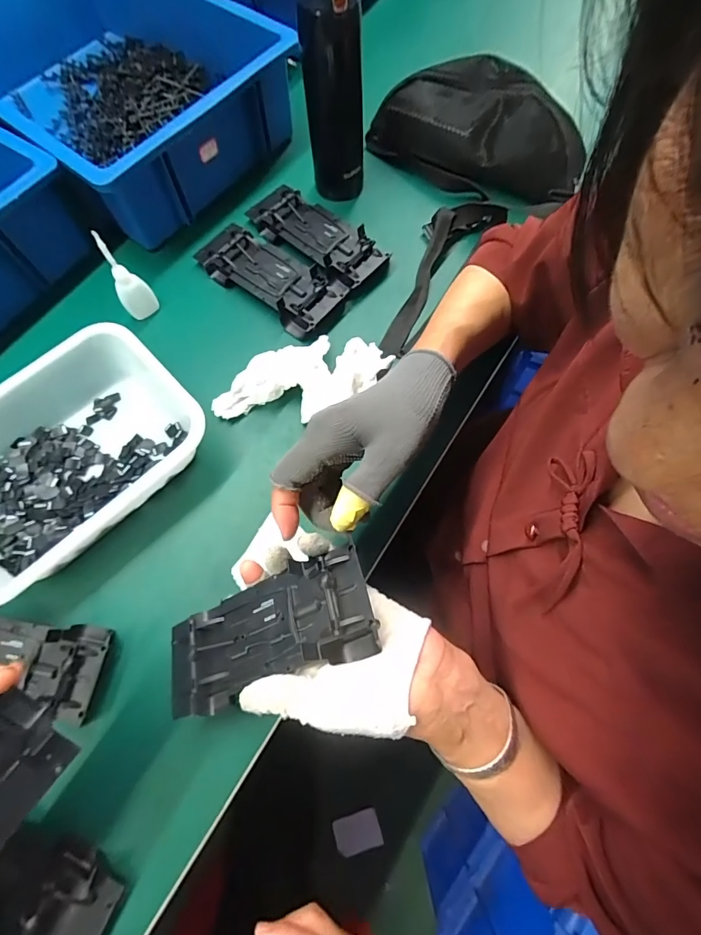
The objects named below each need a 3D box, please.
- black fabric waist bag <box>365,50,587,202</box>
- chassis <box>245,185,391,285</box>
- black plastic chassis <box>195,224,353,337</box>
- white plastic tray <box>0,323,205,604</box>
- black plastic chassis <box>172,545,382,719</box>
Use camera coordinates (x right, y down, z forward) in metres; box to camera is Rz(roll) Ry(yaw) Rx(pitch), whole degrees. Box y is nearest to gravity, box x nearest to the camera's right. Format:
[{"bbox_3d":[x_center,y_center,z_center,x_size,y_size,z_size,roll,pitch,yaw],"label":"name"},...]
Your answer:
[{"bbox_3d":[0.156,-0.420,0.544,0.275,0.093,0.102,29,73,12],"label":"black fabric waist bag"},{"bbox_3d":[-0.041,-0.293,0.531,0.188,0.021,0.072,36,75,14],"label":"chassis"},{"bbox_3d":[-0.098,-0.233,0.513,0.189,0.022,0.087,32,74,13],"label":"black plastic chassis"},{"bbox_3d":[-0.279,-0.009,0.426,0.254,0.064,0.181,-43,74,-13],"label":"white plastic tray"},{"bbox_3d":[-0.068,0.123,0.312,0.188,0.028,0.071,-30,69,21],"label":"black plastic chassis"}]

